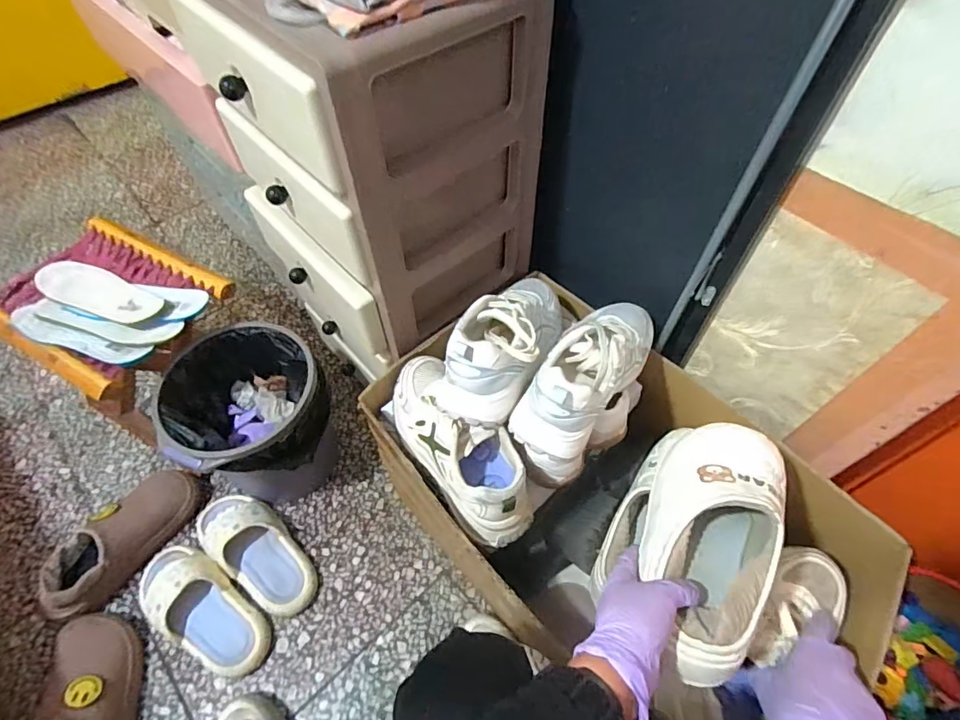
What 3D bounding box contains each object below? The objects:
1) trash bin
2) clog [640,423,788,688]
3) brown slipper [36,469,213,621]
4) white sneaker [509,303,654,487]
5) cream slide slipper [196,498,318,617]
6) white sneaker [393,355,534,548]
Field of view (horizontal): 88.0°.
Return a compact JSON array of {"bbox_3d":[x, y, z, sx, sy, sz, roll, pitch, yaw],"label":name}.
[{"bbox_3d":[-0.357,0.105,0.824,0.216,0.249,0.249,-32,61,-20],"label":"trash bin"},{"bbox_3d":[0.215,0.154,0.451,0.106,0.071,0.239,19,49,13],"label":"clog"},{"bbox_3d":[-0.578,0.286,0.804,0.104,0.084,0.250,35,63,22],"label":"brown slipper"},{"bbox_3d":[0.128,-0.005,0.561,0.090,0.100,0.240,32,61,21],"label":"white sneaker"},{"bbox_3d":[-0.367,0.298,0.798,0.246,0.067,0.109,33,62,21],"label":"cream slide slipper"},{"bbox_3d":[-0.031,0.097,0.604,0.090,0.092,0.249,-33,61,-20],"label":"white sneaker"}]

